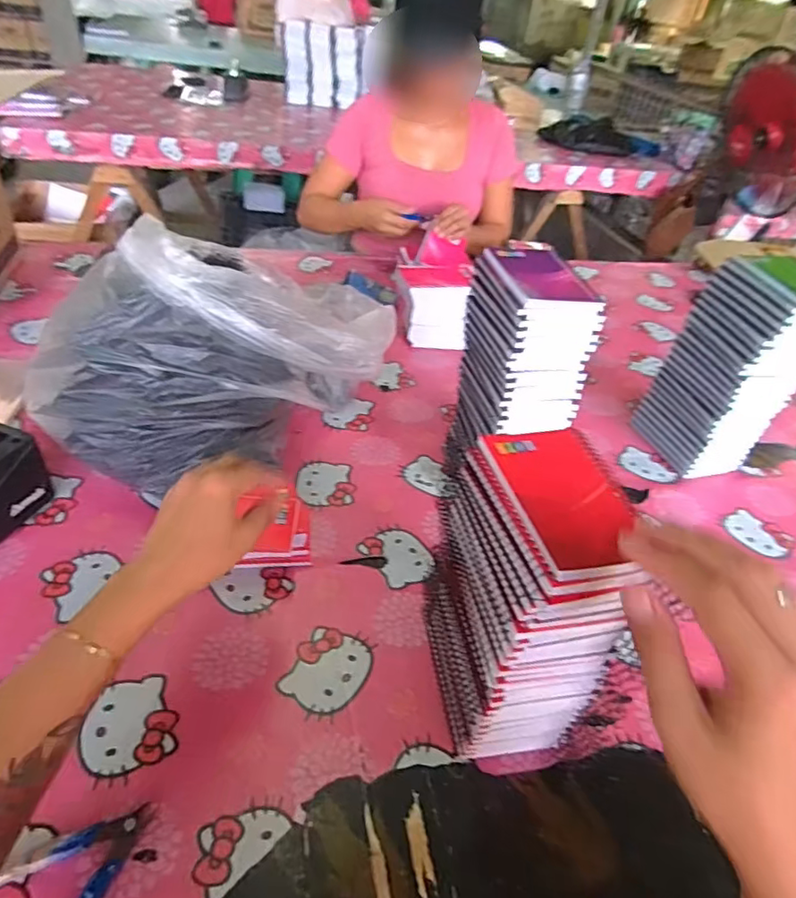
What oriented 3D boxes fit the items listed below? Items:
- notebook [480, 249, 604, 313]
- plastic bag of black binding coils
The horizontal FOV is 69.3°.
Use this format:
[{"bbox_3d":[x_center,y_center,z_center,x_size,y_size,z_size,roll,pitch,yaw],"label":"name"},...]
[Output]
[{"bbox_3d":[0.143,-0.176,0.587,0.088,0.014,0.124,-5,42,-16],"label":"notebook"},{"bbox_3d":[-0.194,-0.132,0.694,0.235,0.195,0.415,34,46,27],"label":"plastic bag of black binding coils"}]

